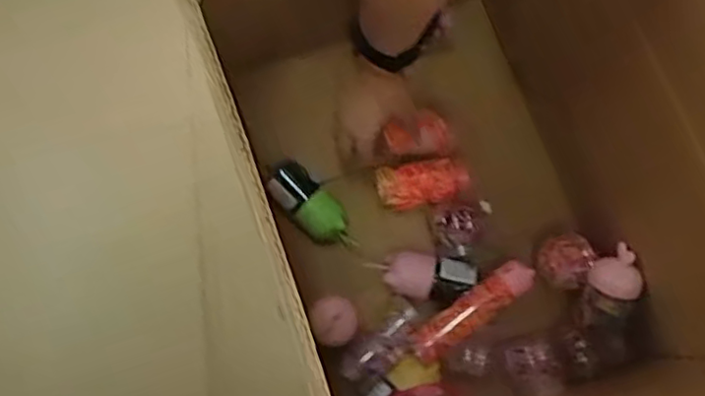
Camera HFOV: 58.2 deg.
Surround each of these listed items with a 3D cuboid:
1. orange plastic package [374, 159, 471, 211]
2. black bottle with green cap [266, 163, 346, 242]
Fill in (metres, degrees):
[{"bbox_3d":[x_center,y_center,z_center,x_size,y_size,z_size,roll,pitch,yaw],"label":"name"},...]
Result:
[{"bbox_3d":[0.086,-0.018,0.779,0.110,0.036,0.051,-11,77,-1],"label":"orange plastic package"},{"bbox_3d":[-0.053,0.005,0.763,0.051,0.037,0.106,-44,80,-9],"label":"black bottle with green cap"}]

